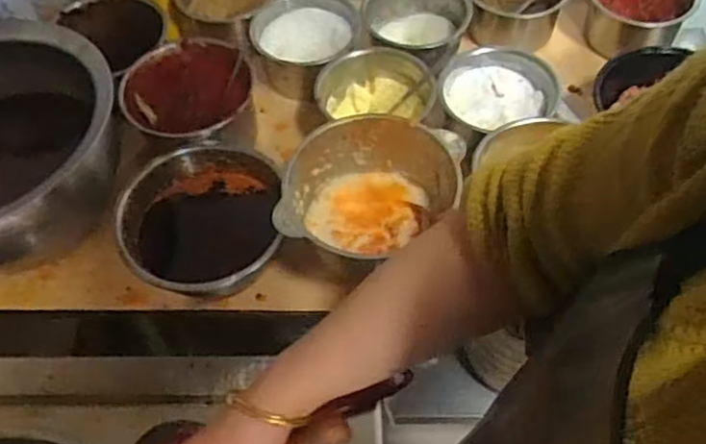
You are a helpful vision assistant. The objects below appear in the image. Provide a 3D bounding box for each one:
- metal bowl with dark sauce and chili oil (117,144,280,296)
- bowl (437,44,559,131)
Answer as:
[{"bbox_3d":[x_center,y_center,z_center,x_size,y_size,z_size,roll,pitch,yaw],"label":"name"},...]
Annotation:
[{"bbox_3d":[-0.159,0.013,0.762,0.169,0.087,0.182,-6,54,-2],"label":"metal bowl with dark sauce and chili oil"},{"bbox_3d":[0.170,-0.141,0.827,0.133,0.057,0.137,28,60,21],"label":"bowl"}]

